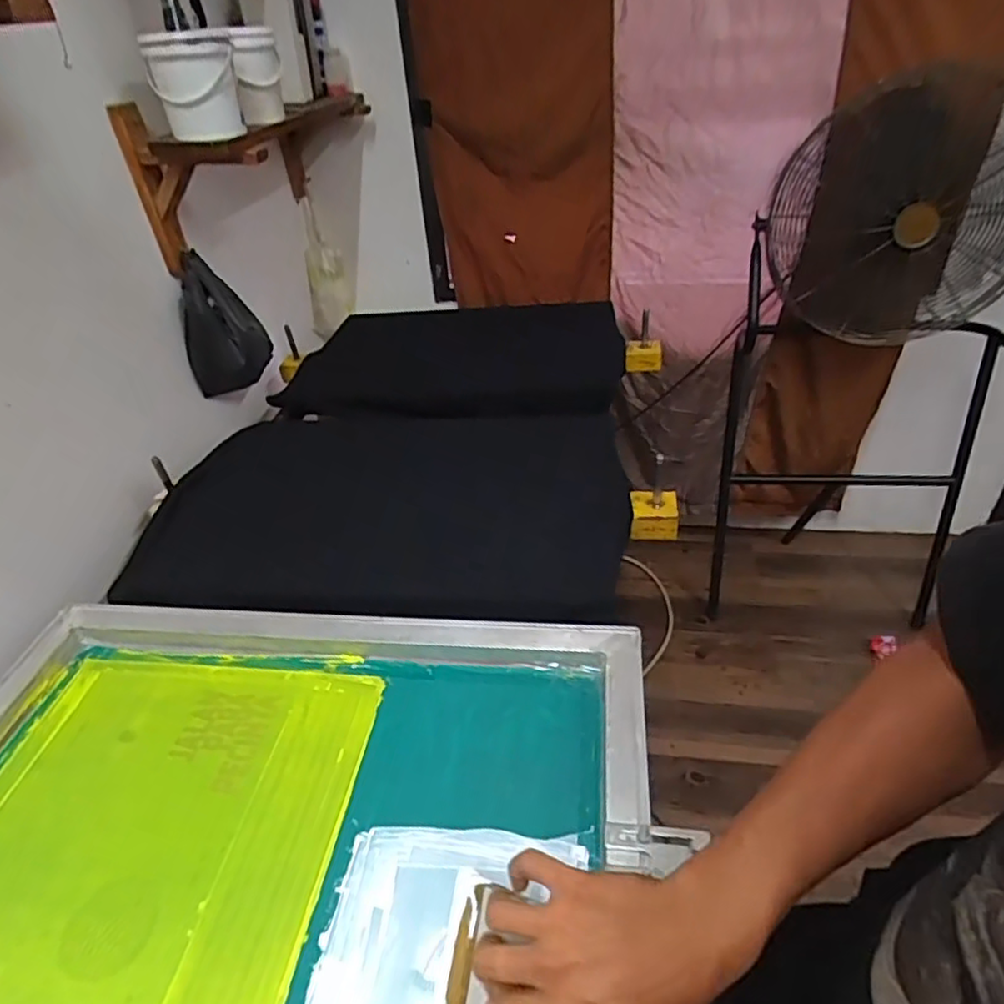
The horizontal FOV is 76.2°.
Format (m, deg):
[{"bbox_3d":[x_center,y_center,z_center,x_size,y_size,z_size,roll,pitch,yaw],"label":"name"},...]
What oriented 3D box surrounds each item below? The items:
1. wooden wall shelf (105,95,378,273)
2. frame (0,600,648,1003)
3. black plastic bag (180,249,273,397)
[{"bbox_3d":[-0.436,-0.650,1.222,0.260,0.223,0.599,7,39,12],"label":"wooden wall shelf"},{"bbox_3d":[-0.216,0.282,0.540,0.660,0.034,0.469,1,38,8],"label":"frame"},{"bbox_3d":[-0.513,-0.312,1.185,0.150,0.243,0.068,-19,41,-20],"label":"black plastic bag"}]

